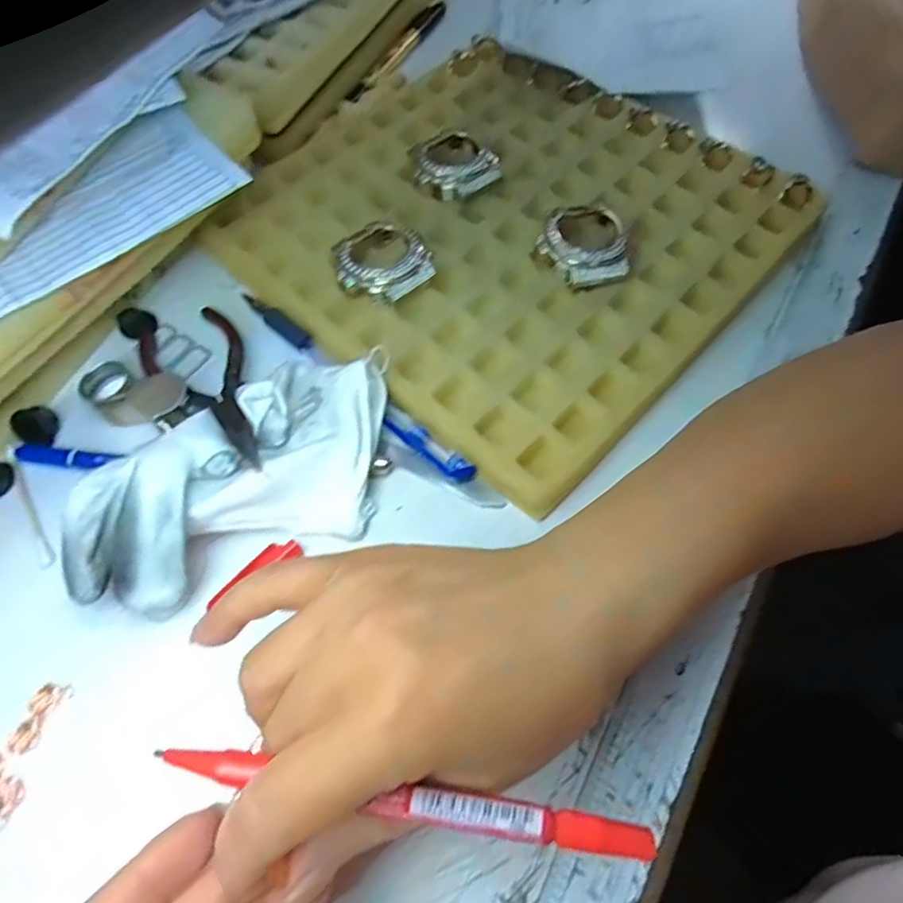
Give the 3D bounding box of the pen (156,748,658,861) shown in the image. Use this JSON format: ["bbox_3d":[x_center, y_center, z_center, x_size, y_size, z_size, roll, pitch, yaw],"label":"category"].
[{"bbox_3d":[-0.014,0.091,0.158,0.131,0.005,0.008,6,62,8],"label":"pen"}]

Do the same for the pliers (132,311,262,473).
[{"bbox_3d":[-0.113,-0.030,0.281,0.046,0.010,0.112,-29,54,-15],"label":"pliers"}]

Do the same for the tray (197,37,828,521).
[{"bbox_3d":[0.030,-0.130,0.328,0.253,0.022,0.243,39,69,18],"label":"tray"}]

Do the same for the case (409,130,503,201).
[{"bbox_3d":[0.002,-0.165,0.342,0.046,0.016,0.051,-9,61,-3],"label":"case"}]

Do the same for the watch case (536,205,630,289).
[{"bbox_3d":[0.066,-0.103,0.306,0.042,0.016,0.045,-3,61,1],"label":"watch case"}]

